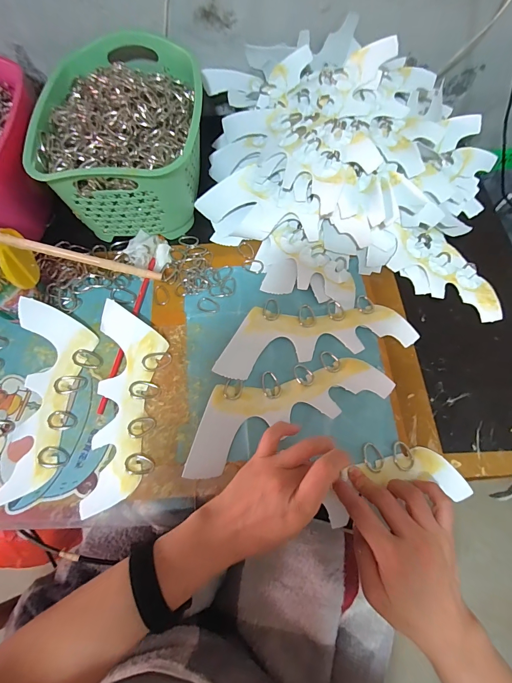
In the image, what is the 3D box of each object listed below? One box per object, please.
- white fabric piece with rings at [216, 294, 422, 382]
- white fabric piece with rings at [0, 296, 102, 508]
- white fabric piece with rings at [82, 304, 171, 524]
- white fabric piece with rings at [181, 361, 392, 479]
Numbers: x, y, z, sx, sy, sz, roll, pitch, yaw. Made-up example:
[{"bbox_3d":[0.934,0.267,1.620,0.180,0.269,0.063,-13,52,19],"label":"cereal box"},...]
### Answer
[{"bbox_3d":[0.070,-0.012,0.403,0.229,0.011,0.089,-6,66,-1],"label":"white fabric piece with rings"},{"bbox_3d":[-0.230,0.054,0.371,0.084,0.026,0.214,-7,66,-1],"label":"white fabric piece with rings"},{"bbox_3d":[-0.142,0.061,0.376,0.078,0.016,0.224,-4,70,-3],"label":"white fabric piece with rings"},{"bbox_3d":[0.034,0.072,0.365,0.228,0.013,0.083,-15,66,-5],"label":"white fabric piece with rings"}]

